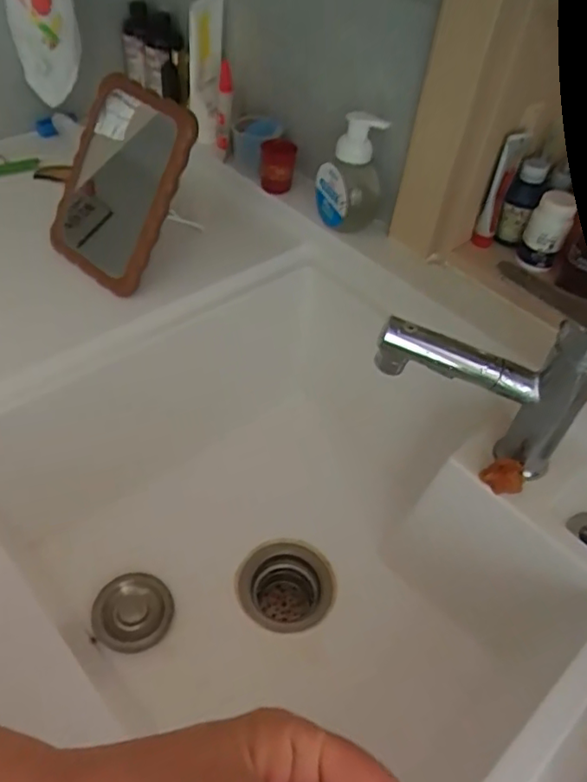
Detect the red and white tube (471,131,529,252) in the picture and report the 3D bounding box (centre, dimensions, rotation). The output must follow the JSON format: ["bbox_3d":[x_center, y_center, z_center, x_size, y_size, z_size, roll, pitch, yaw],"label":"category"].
[{"bbox_3d":[0.235,-0.229,0.686,0.023,0.131,0.029,23,50,14],"label":"red and white tube"}]

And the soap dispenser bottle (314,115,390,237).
[{"bbox_3d":[0.065,-0.259,0.734,0.048,0.156,0.082,-21,53,-23],"label":"soap dispenser bottle"}]

